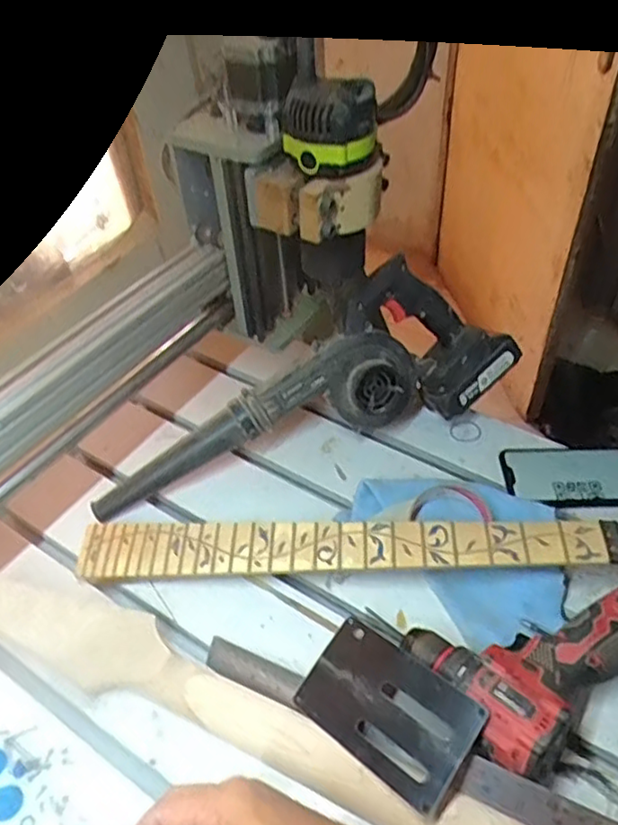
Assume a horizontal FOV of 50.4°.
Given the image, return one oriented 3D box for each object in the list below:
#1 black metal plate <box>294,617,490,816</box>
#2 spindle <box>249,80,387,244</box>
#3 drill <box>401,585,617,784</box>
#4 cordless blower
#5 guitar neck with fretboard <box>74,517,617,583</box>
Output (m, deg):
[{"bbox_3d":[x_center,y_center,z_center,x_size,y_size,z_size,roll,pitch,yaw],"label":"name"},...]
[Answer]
[{"bbox_3d":[0.061,0.231,0.518,0.137,0.007,0.085,26,72,37],"label":"black metal plate"},{"bbox_3d":[0.007,-0.224,0.580,0.100,0.120,0.091,22,50,23],"label":"spindle"},{"bbox_3d":[0.198,0.192,0.554,0.203,0.062,0.133,-27,50,-22],"label":"drill"},{"bbox_3d":[-0.007,-0.033,0.722,0.471,0.163,0.119,-14,46,-11],"label":"cordless blower"},{"bbox_3d":[0.030,0.124,0.624,0.502,0.013,0.058,-3,55,6],"label":"guitar neck with fretboard"}]

